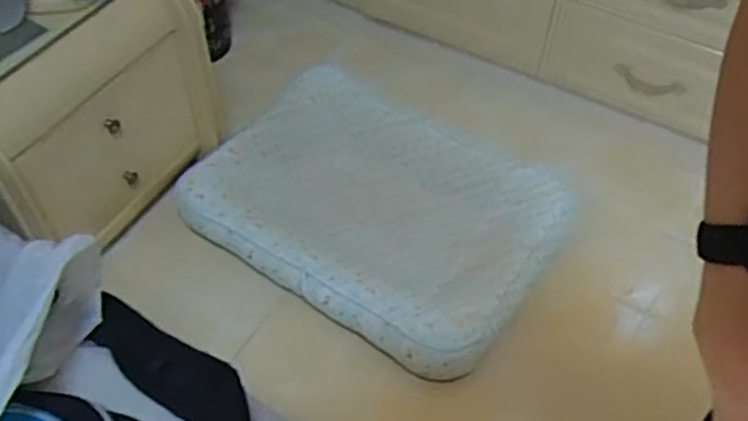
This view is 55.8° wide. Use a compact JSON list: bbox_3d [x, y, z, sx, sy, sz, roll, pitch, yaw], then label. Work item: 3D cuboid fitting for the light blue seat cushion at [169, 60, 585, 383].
[{"bbox_3d":[0.011,-0.023,1.507,0.720,0.090,0.557,30,56,21],"label":"light blue seat cushion"}]

